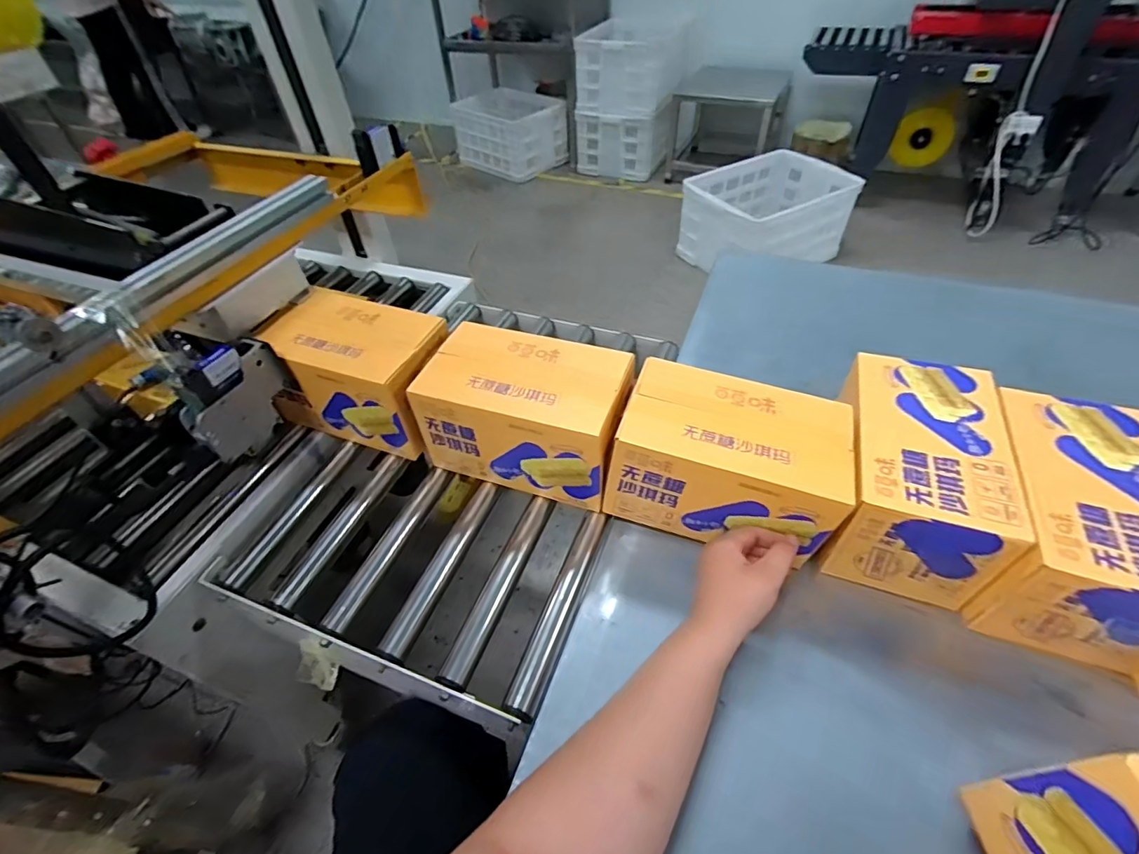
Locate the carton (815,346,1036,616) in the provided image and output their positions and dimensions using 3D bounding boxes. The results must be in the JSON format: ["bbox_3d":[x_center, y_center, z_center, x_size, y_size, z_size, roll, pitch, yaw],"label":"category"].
[{"bbox_3d":[0.362,0.047,0.547,0.137,0.120,0.220,13,50,15],"label":"carton"}]

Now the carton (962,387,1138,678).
[{"bbox_3d":[0.485,0.090,0.497,0.134,0.120,0.221,14,50,16],"label":"carton"}]

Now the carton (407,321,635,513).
[{"bbox_3d":[-0.048,-0.010,0.603,0.216,0.149,0.126,13,50,16],"label":"carton"}]

